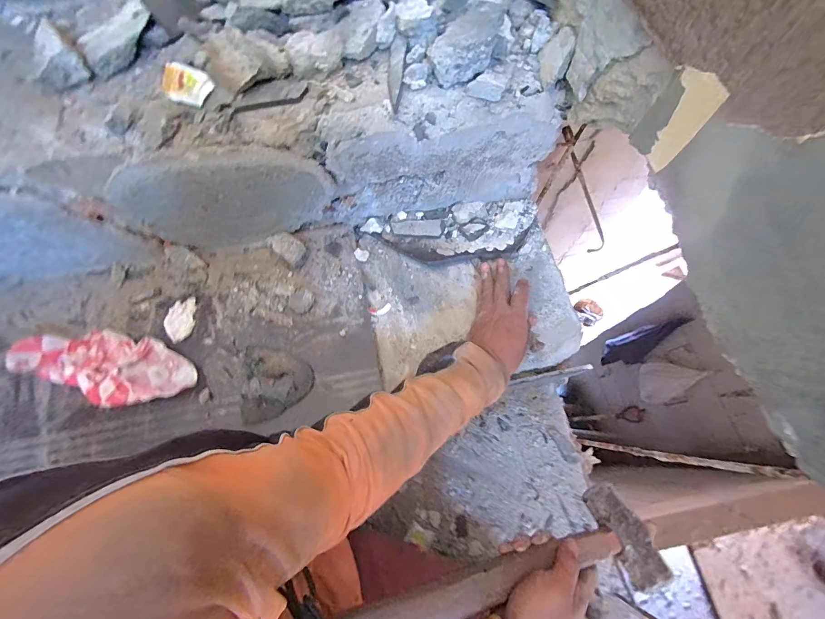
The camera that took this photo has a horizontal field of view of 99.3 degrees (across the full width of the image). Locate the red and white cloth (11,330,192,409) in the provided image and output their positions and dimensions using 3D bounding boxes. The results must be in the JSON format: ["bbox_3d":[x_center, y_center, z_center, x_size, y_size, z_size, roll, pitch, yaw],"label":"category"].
[{"bbox_3d":[-0.392,0.074,0.452,0.220,0.030,0.086,10,68,4],"label":"red and white cloth"}]

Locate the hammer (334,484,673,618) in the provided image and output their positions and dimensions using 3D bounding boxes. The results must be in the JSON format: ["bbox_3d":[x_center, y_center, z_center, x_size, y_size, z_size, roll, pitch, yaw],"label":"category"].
[{"bbox_3d":[0.086,0.270,0.349,0.333,0.046,0.080,-12,68,-11],"label":"hammer"}]

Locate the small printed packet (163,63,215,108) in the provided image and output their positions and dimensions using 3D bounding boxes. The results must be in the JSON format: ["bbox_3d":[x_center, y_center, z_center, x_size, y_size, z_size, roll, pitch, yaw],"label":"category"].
[{"bbox_3d":[-0.255,-0.253,0.394,0.062,0.012,0.038,24,99,5],"label":"small printed packet"}]

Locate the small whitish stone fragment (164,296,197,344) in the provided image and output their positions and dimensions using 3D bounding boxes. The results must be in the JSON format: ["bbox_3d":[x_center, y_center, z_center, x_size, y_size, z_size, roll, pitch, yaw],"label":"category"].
[{"bbox_3d":[-0.325,0.015,0.490,0.039,0.008,0.063,-8,68,-3],"label":"small whitish stone fragment"}]

